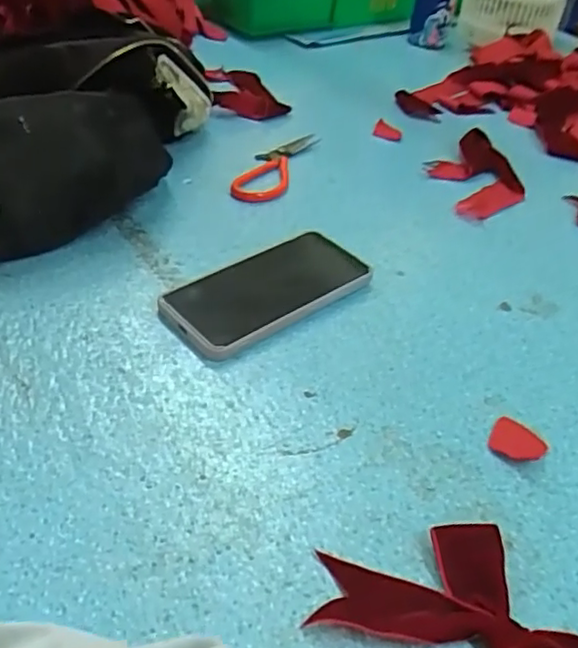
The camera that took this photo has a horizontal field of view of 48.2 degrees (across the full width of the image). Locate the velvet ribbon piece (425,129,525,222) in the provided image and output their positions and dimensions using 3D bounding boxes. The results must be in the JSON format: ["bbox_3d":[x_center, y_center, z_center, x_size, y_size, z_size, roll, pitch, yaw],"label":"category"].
[{"bbox_3d":[0.202,-0.164,0.700,0.089,0.024,0.149,-4,42,-12],"label":"velvet ribbon piece"}]

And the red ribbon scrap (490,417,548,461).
[{"bbox_3d":[0.149,0.076,0.419,0.033,0.004,0.032,4,41,-3],"label":"red ribbon scrap"}]

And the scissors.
[{"bbox_3d":[-0.014,-0.167,0.676,0.046,0.009,0.159,16,42,11],"label":"scissors"}]

